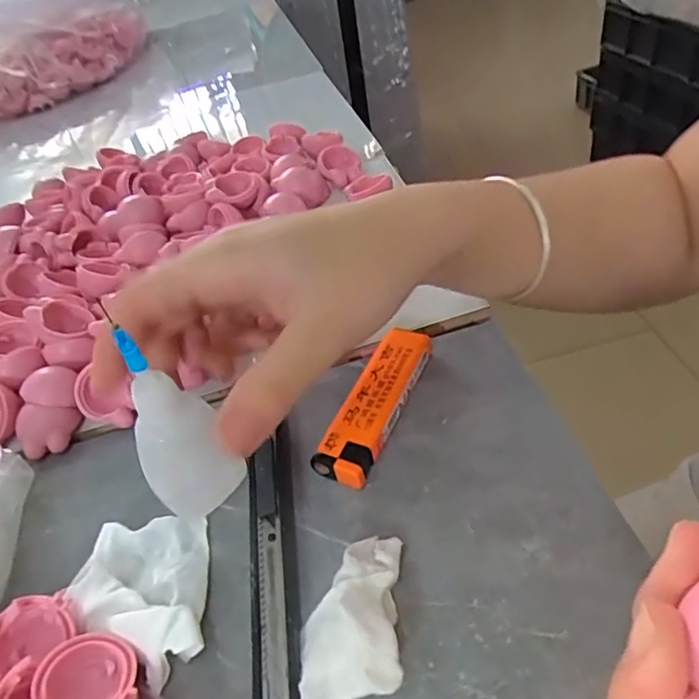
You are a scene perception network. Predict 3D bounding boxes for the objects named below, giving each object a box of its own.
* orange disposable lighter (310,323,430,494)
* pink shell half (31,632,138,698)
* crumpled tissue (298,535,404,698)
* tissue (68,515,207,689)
[{"bbox_3d":[0.012,0.023,0.250,0.024,0.016,0.078,17,49,23],"label":"orange disposable lighter"},{"bbox_3d":[-0.084,0.107,0.185,0.029,0.015,0.029,-4,44,-25],"label":"pink shell half"},{"bbox_3d":[0.001,0.085,0.188,0.032,0.017,0.054,-5,43,8],"label":"crumpled tissue"},{"bbox_3d":[-0.076,0.086,0.206,0.046,0.013,0.059,-15,43,-3],"label":"tissue"}]

